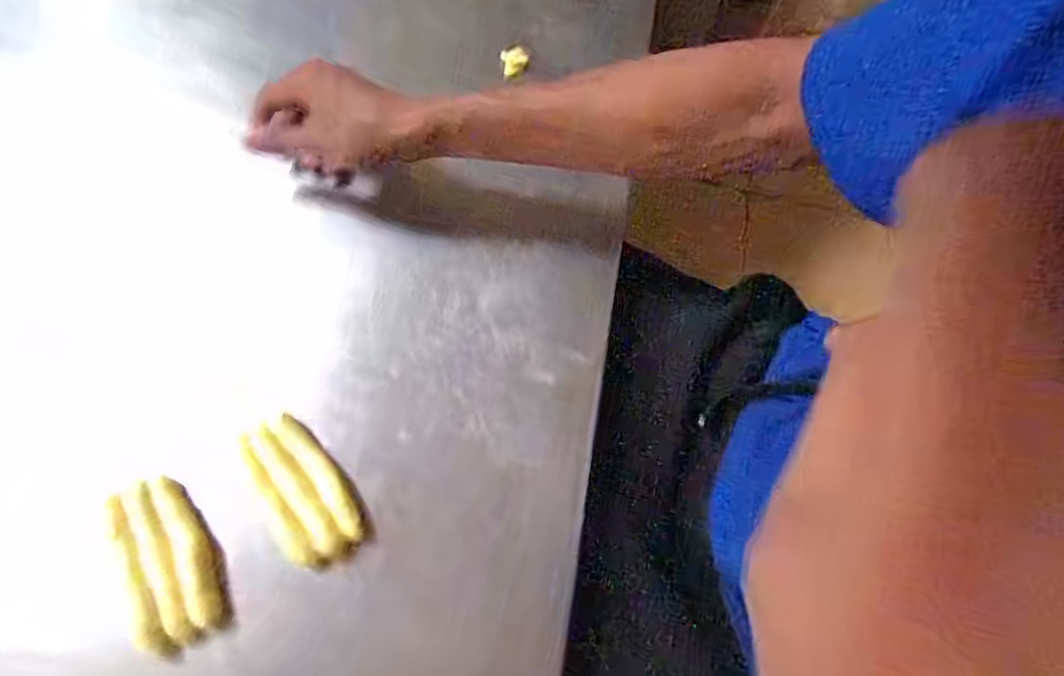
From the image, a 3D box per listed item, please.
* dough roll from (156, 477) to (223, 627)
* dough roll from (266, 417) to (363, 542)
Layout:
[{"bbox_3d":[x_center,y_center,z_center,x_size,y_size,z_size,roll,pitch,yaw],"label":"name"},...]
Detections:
[{"bbox_3d":[-0.216,0.132,0.358,0.016,0.014,0.097,-27,72,-12],"label":"dough roll"},{"bbox_3d":[-0.142,0.091,0.382,0.019,0.013,0.098,-38,74,-15],"label":"dough roll"}]

